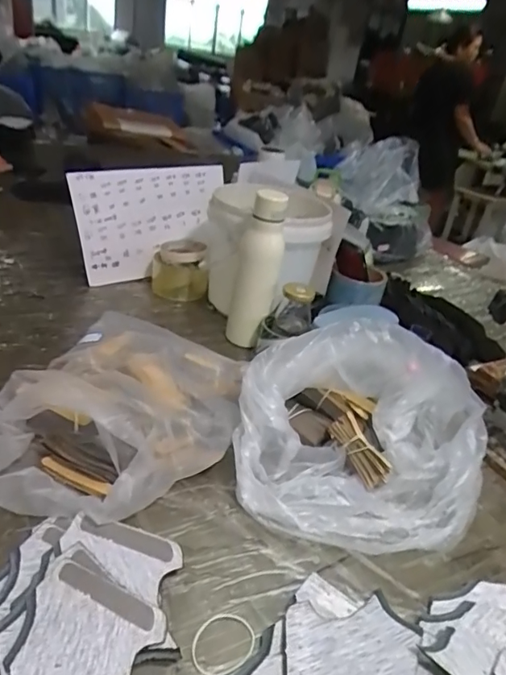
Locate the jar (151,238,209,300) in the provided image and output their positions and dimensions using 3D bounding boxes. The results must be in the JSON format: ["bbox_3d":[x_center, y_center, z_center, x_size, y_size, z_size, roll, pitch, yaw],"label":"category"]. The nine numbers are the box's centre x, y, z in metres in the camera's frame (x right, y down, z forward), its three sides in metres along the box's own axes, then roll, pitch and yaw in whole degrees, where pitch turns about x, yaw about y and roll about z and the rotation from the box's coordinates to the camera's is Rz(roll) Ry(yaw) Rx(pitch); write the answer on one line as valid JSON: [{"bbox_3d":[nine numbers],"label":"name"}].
[{"bbox_3d":[-0.140,-0.128,0.949,0.101,0.081,0.110,2,31,-11],"label":"jar"}]

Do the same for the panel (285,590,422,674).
[{"bbox_3d":[0.076,0.249,0.391,0.123,0.005,0.103,-1,18,-15],"label":"panel"}]

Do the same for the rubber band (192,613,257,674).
[{"bbox_3d":[-0.023,0.243,0.400,0.054,0.005,0.048,-1,27,-21],"label":"rubber band"}]

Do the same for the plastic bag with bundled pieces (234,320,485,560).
[{"bbox_3d":[0.124,0.099,0.544,0.280,0.149,0.204,12,30,5],"label":"plastic bag with bundled pieces"}]

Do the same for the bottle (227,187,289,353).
[{"bbox_3d":[0.004,-0.099,0.772,0.066,0.250,0.059,8,30,-2],"label":"bottle"}]

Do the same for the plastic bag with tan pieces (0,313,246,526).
[{"bbox_3d":[-0.139,0.064,0.580,0.238,0.080,0.329,9,30,0],"label":"plastic bag with tan pieces"}]

